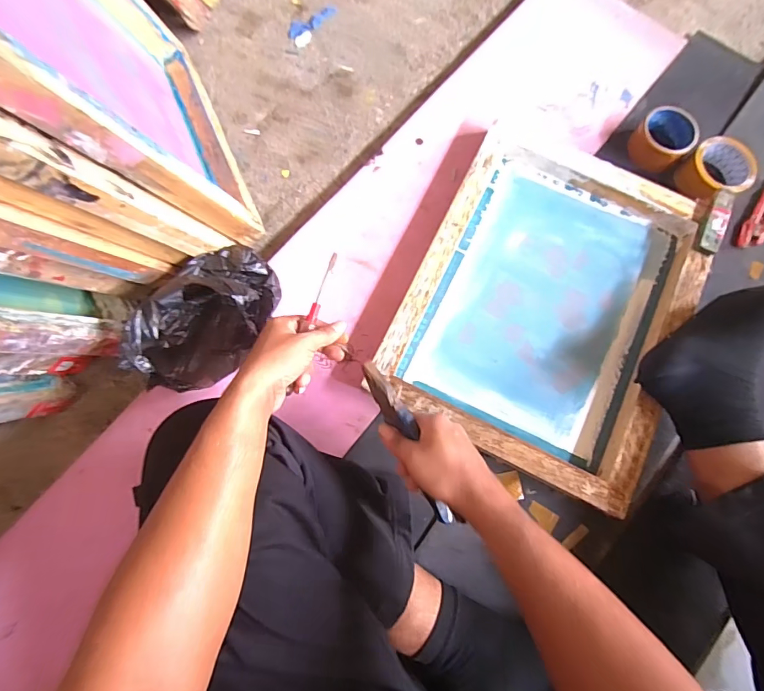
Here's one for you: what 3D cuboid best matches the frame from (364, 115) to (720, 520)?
[{"bbox_3d":[0.238,-0.069,0.636,0.373,0.040,0.485,23,78,6],"label":"frame"}]

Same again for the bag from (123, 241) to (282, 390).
[{"bbox_3d":[-0.230,-0.040,0.578,0.123,0.118,0.208,26,79,7],"label":"bag"}]

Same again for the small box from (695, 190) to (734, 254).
[{"bbox_3d":[0.491,-0.184,0.643,0.025,0.024,0.108,26,78,5],"label":"small box"}]

